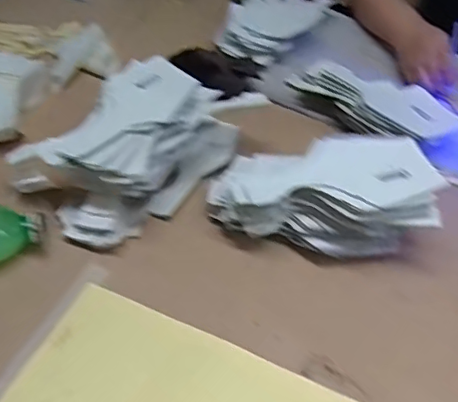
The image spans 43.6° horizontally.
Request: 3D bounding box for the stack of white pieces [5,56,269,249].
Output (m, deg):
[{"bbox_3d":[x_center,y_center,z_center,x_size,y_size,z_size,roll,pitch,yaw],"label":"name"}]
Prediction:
[{"bbox_3d":[-0.095,-0.073,0.653,0.270,0.079,0.154,-31,57,-30],"label":"stack of white pieces"}]

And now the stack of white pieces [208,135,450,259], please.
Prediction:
[{"bbox_3d":[0.099,-0.007,0.615,0.232,0.089,0.099,5,46,-2],"label":"stack of white pieces"}]

